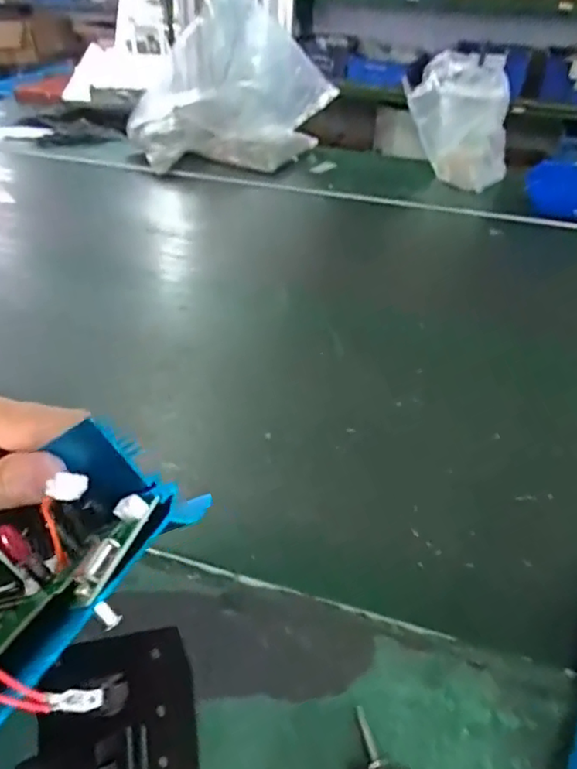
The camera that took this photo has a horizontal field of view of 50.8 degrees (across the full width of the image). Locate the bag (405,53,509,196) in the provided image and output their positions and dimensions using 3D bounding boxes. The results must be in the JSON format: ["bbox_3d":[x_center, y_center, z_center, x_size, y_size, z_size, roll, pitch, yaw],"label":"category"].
[{"bbox_3d":[0.306,-0.479,1.104,0.187,0.194,0.101,22,41,23],"label":"bag"}]

